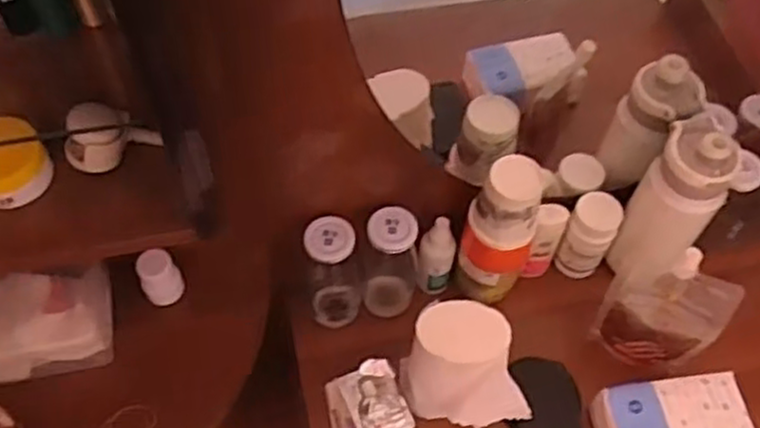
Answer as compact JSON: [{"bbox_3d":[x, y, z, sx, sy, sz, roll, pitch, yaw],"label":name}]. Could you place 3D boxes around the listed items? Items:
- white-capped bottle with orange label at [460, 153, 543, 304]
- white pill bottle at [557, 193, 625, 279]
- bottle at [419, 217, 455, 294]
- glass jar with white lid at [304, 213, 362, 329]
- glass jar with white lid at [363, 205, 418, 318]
[{"bbox_3d":[0.122,0.021,0.780,0.071,0.189,0.064,12,58,7],"label":"white-capped bottle with orange label"},{"bbox_3d":[0.242,0.025,0.869,0.052,0.107,0.051,26,60,14],"label":"white pill bottle"},{"bbox_3d":[0.063,0.048,0.841,0.038,0.114,0.032,8,58,4],"label":"bottle"},{"bbox_3d":[-0.049,0.063,0.802,0.054,0.150,0.054,1,57,-1],"label":"glass jar with white lid"},{"bbox_3d":[0.013,0.056,0.818,0.059,0.157,0.053,4,57,1],"label":"glass jar with white lid"}]

